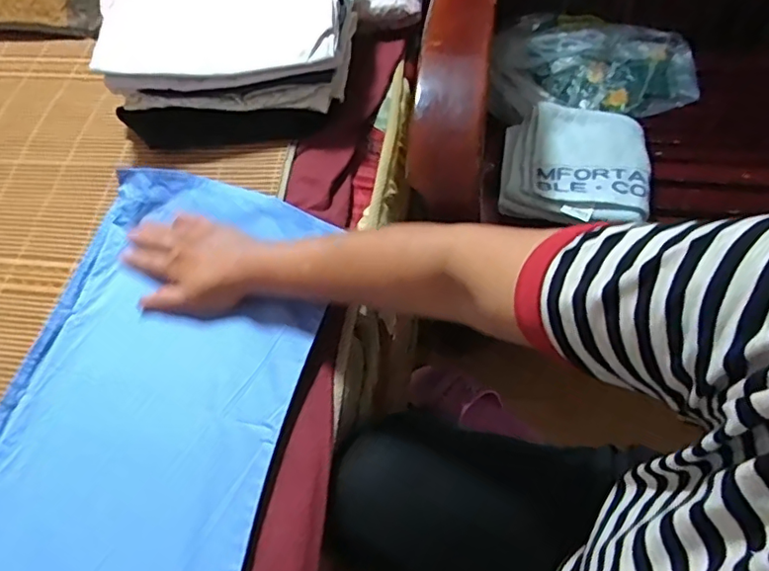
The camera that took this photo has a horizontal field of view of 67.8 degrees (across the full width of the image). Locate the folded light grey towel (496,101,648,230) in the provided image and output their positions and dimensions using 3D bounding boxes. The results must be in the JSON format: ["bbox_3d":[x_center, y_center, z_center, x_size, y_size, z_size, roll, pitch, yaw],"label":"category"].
[{"bbox_3d":[0.248,-0.156,0.754,0.179,0.046,0.185,8,60,10],"label":"folded light grey towel"}]

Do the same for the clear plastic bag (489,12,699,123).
[{"bbox_3d":[0.324,-0.334,0.873,0.319,0.084,0.201,3,59,7],"label":"clear plastic bag"}]

